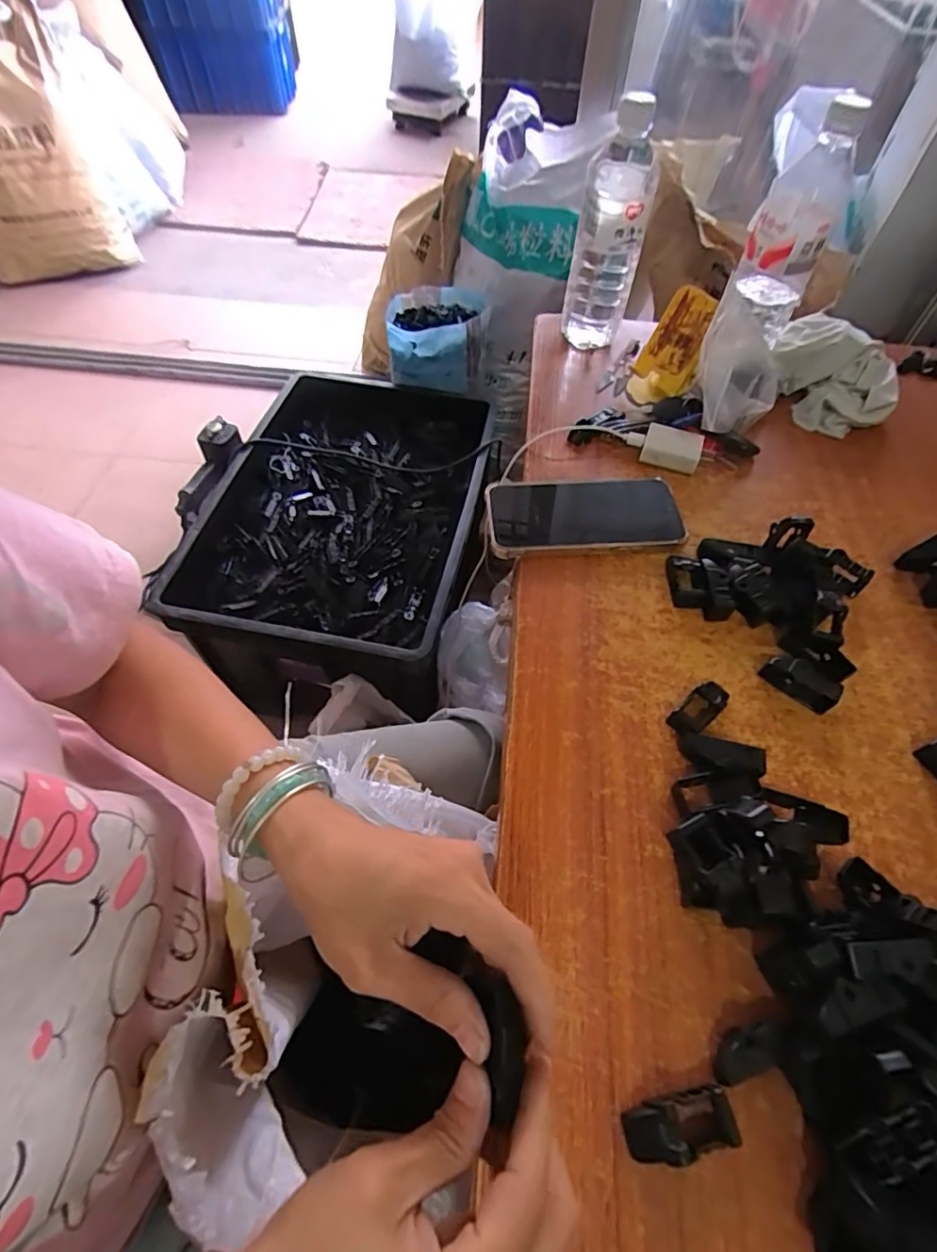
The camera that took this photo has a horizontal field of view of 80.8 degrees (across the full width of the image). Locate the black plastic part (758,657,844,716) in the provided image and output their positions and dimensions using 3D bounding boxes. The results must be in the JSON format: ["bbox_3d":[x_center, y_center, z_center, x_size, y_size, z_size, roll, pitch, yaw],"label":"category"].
[{"bbox_3d":[0.239,0.039,0.395,0.048,0.023,0.019,38,63,22],"label":"black plastic part"}]

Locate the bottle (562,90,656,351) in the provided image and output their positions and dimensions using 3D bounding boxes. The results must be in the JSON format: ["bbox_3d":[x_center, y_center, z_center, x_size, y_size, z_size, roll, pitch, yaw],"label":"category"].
[{"bbox_3d":[0.144,-0.395,0.574,0.070,0.205,0.068,14,56,8],"label":"bottle"}]

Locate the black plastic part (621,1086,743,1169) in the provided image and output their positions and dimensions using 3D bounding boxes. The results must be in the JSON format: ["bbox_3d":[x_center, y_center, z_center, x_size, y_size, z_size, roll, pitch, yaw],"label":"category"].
[{"bbox_3d":[0.100,0.236,0.259,0.049,0.018,0.021,-10,56,-8],"label":"black plastic part"}]

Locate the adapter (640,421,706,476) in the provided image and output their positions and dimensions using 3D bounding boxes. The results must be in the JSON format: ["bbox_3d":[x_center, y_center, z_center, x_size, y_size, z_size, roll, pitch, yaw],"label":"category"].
[{"bbox_3d":[0.195,-0.169,0.528,0.053,0.030,0.032,22,58,13],"label":"adapter"}]

